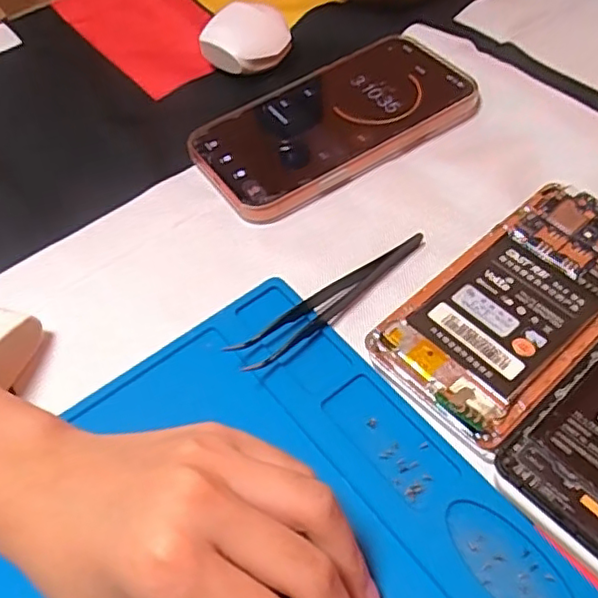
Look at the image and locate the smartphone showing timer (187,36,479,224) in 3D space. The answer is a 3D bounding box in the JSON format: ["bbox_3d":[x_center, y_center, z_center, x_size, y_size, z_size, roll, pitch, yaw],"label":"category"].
[{"bbox_3d":[0.021,-0.105,0.368,0.162,0.015,0.080,-29,57,-16],"label":"smartphone showing timer"}]

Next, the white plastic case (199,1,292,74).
[{"bbox_3d":[-0.035,-0.168,0.409,0.057,0.028,0.049,-9,54,-3],"label":"white plastic case"}]

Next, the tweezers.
[{"bbox_3d":[0.019,0.001,0.294,0.112,0.010,0.017,-31,58,-17],"label":"tweezers"}]

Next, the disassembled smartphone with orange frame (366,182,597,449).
[{"bbox_3d":[0.103,0.002,0.284,0.138,0.015,0.070,-37,60,-21],"label":"disassembled smartphone with orange frame"}]

